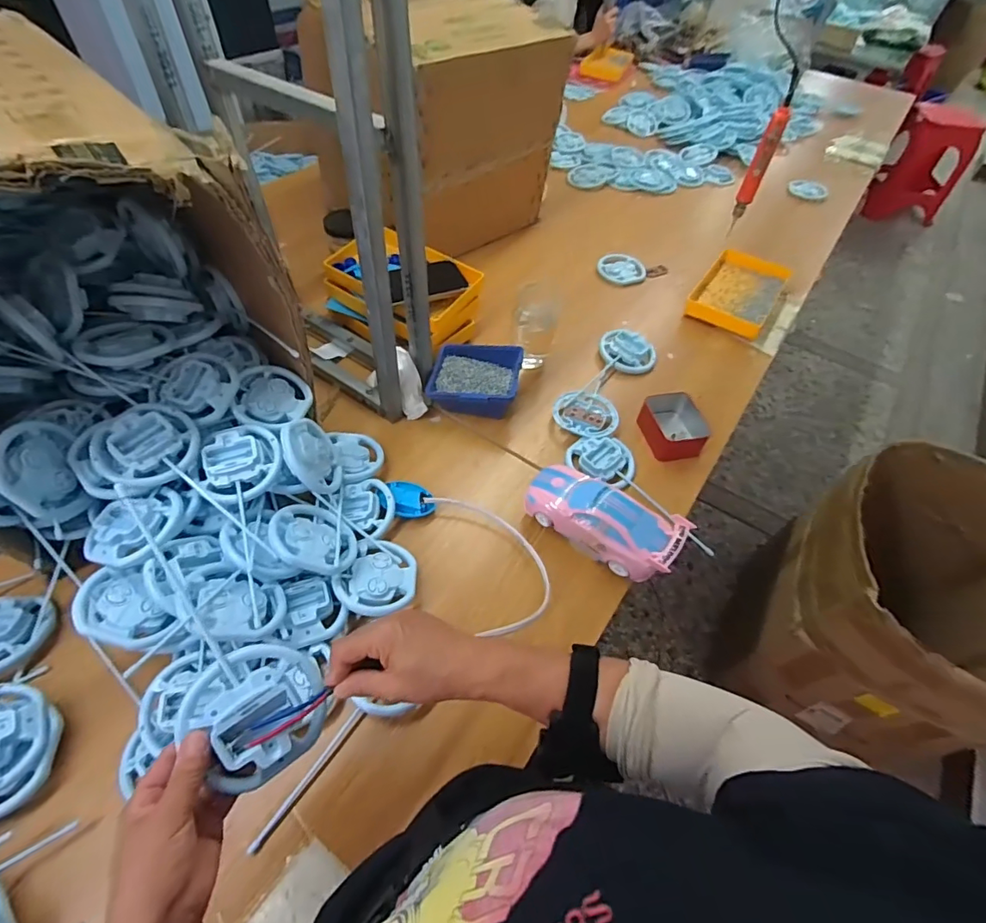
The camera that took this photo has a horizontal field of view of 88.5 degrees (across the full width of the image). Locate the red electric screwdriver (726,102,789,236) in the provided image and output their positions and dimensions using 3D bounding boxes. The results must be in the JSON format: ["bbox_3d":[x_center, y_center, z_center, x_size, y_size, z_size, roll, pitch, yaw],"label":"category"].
[{"bbox_3d":[0.483,-0.528,0.936,0.031,0.209,0.036,24,56,13],"label":"red electric screwdriver"}]

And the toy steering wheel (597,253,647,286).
[{"bbox_3d":[0.266,-0.398,1.050,0.086,0.017,0.092,2,53,-3],"label":"toy steering wheel"}]

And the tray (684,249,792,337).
[{"bbox_3d":[0.472,-0.327,0.978,0.141,0.030,0.217,31,57,18],"label":"tray"}]

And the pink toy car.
[{"bbox_3d":[0.143,0.068,0.653,0.203,0.061,0.091,33,58,19],"label":"pink toy car"}]

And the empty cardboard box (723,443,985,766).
[{"bbox_3d":[0.789,0.292,1.035,0.388,0.471,0.467,22,59,14],"label":"empty cardboard box"}]

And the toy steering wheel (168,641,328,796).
[{"bbox_3d":[-0.181,0.196,0.393,0.096,0.028,0.099,-33,98,-27],"label":"toy steering wheel"}]

